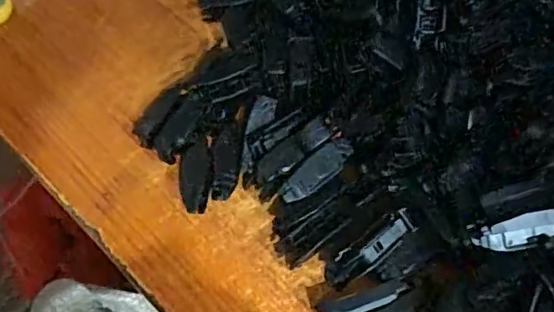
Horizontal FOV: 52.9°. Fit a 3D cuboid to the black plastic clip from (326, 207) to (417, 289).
[{"bbox_3d":[0.051,0.052,0.307,0.056,0.007,0.018,-40,63,2],"label":"black plastic clip"}]

